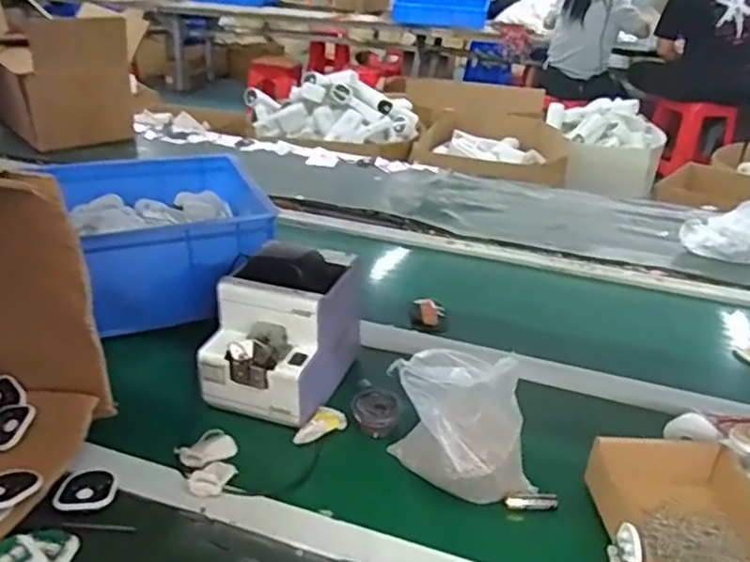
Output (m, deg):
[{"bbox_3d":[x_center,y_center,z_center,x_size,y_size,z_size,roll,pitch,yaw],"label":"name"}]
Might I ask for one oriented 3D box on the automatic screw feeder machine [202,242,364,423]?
[{"bbox_3d":[-0.104,0.052,0.799,0.130,0.156,0.180,11,28,16],"label":"automatic screw feeder machine"}]

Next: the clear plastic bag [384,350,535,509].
[{"bbox_3d":[0.079,0.135,0.635,0.137,0.146,0.078,9,27,11],"label":"clear plastic bag"}]

